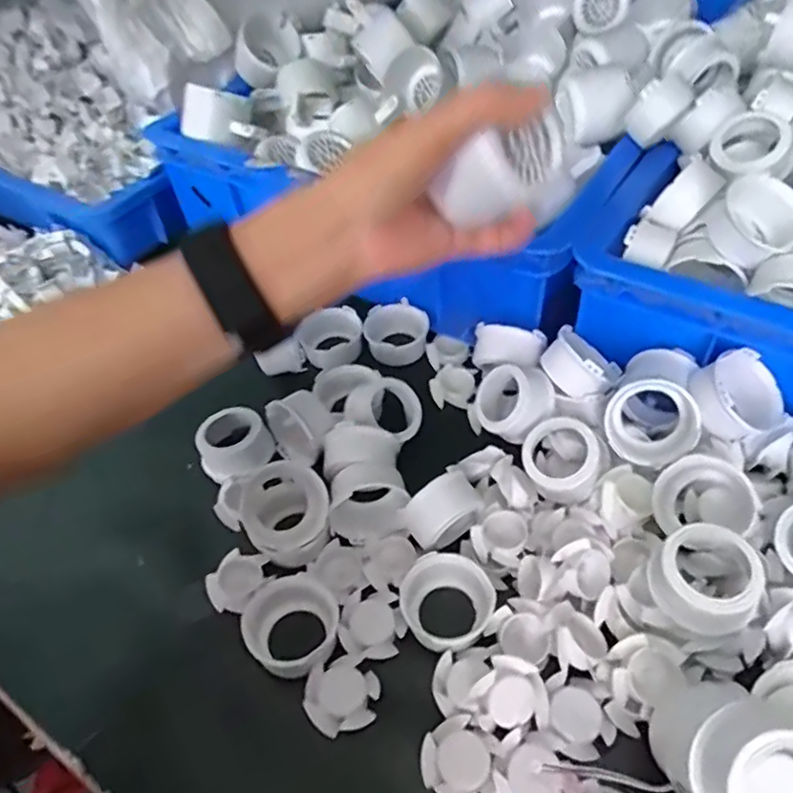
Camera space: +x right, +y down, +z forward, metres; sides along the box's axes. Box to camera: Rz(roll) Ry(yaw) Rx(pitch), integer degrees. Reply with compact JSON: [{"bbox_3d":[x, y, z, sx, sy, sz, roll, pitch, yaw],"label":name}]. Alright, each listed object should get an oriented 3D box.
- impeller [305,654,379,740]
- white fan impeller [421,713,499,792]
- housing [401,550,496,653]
[{"bbox_3d":[-0.030,0.164,0.339,0.040,0.011,0.036,-15,49,-8],"label":"impeller"},{"bbox_3d":[0.033,0.187,0.314,0.039,0.010,0.038,-2,48,3],"label":"white fan impeller"},{"bbox_3d":[0.032,0.125,0.368,0.049,0.030,0.055,-24,51,-16],"label":"housing"}]

